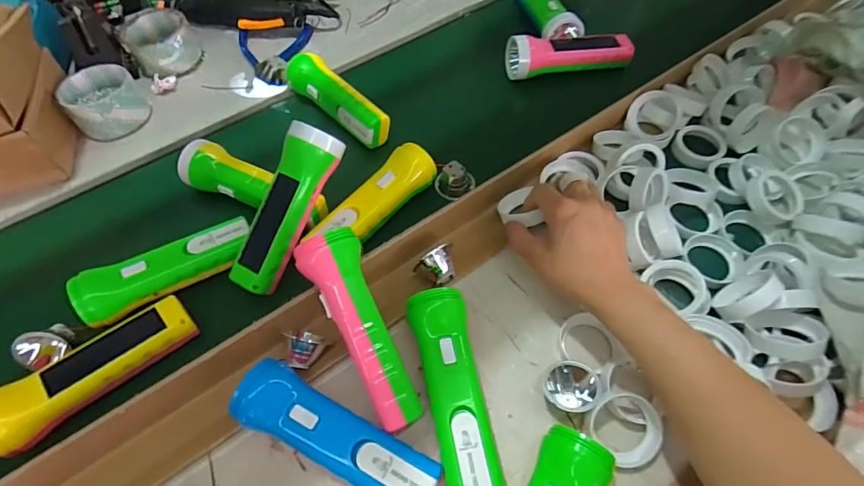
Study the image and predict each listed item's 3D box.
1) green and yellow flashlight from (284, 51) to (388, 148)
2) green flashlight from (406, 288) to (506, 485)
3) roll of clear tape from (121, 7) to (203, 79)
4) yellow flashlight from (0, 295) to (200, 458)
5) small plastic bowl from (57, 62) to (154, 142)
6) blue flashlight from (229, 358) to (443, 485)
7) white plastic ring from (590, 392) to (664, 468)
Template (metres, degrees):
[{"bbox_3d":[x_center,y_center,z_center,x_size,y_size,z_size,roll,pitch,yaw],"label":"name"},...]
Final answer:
[{"bbox_3d":[-0.116,-0.175,0.562,0.040,0.045,0.156,-38,63,-20],"label":"green and yellow flashlight"},{"bbox_3d":[0.016,0.117,0.365,0.046,0.046,0.156,-9,57,-3],"label":"green flashlight"},{"bbox_3d":[-0.371,-0.275,0.637,0.086,0.048,0.093,-30,60,-16],"label":"roll of clear tape"},{"bbox_3d":[-0.278,0.101,0.378,0.153,0.039,0.045,-39,63,-21],"label":"yellow flashlight"},{"bbox_3d":[-0.403,-0.176,0.574,0.081,0.052,0.089,-33,61,-18],"label":"small plastic bowl"},{"bbox_3d":[-0.069,0.145,0.343,0.154,0.055,0.046,21,60,16],"label":"blue flashlight"},{"bbox_3d":[0.147,0.143,0.354,0.053,0.015,0.053,0,86,6],"label":"white plastic ring"}]

